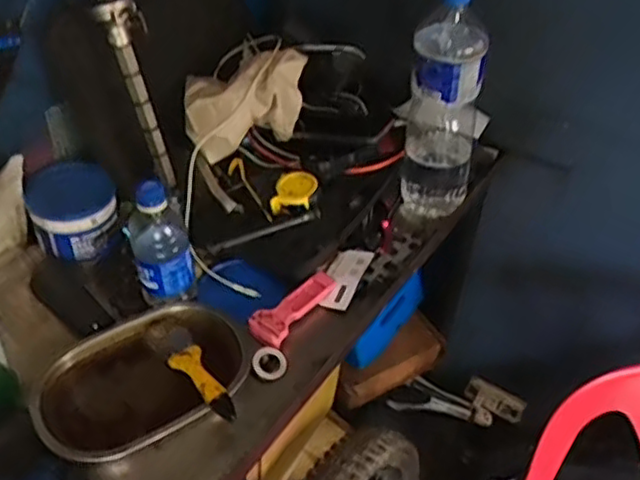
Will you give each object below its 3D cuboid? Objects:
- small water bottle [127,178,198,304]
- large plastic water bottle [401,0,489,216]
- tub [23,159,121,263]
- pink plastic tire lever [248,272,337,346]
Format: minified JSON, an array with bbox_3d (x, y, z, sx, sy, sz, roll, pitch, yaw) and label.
[{"bbox_3d":[-0.178,0.002,0.759,0.064,0.153,0.059,-9,44,-12],"label":"small water bottle"},{"bbox_3d":[0.163,-0.170,0.894,0.096,0.304,0.098,11,43,10],"label":"large plastic water bottle"},{"bbox_3d":[-0.304,-0.040,0.846,0.100,0.075,0.109,1,43,-1],"label":"tub"},{"bbox_3d":[-0.032,0.075,0.799,0.046,0.011,0.121,26,48,24],"label":"pink plastic tire lever"}]

